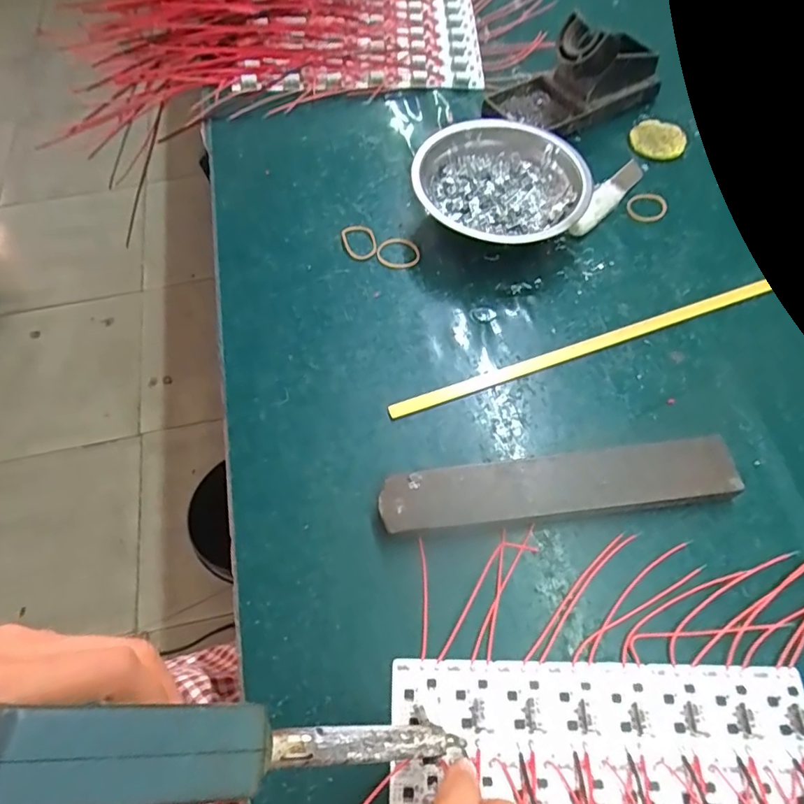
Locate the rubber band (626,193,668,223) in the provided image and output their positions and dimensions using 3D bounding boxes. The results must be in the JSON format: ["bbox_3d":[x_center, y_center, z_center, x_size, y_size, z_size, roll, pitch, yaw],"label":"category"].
[{"bbox_3d":[0.192,-0.154,0.419,0.029,0.004,0.032,27,65,14],"label":"rubber band"}]

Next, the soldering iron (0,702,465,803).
[{"bbox_3d":[-0.054,0.123,0.190,0.173,0.031,0.026,20,56,-32],"label":"soldering iron"}]

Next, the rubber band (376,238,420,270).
[{"bbox_3d":[-0.003,-0.111,0.398,0.029,0.004,0.029,0,62,0],"label":"rubber band"}]

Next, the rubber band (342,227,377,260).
[{"bbox_3d":[-0.032,-0.121,0.402,0.024,0.004,0.032,-13,62,-7],"label":"rubber band"}]

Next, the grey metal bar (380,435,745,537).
[{"bbox_3d":[0.088,0.050,0.305,0.196,0.018,0.037,-7,62,-3],"label":"grey metal bar"}]

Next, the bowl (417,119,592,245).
[{"bbox_3d":[0.076,-0.159,0.404,0.120,0.040,0.120,0,62,0],"label":"bowl"}]

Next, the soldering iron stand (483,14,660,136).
[{"bbox_3d":[0.147,-0.280,0.451,0.151,0.061,0.076,-24,64,-12],"label":"soldering iron stand"}]

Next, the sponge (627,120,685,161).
[{"bbox_3d":[0.216,-0.223,0.453,0.046,0.007,0.042,0,62,0],"label":"sponge"}]

